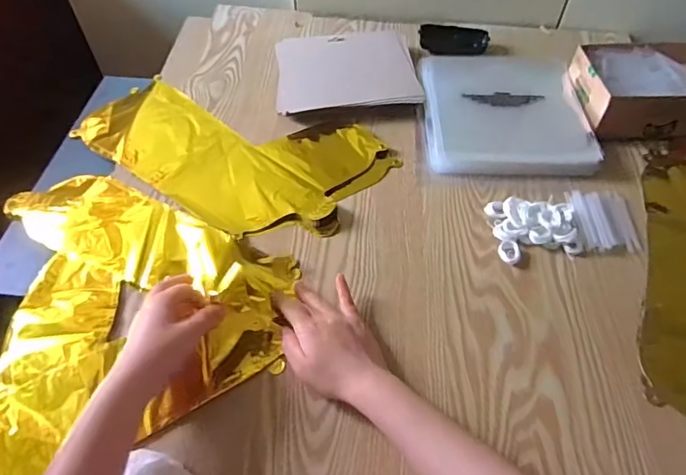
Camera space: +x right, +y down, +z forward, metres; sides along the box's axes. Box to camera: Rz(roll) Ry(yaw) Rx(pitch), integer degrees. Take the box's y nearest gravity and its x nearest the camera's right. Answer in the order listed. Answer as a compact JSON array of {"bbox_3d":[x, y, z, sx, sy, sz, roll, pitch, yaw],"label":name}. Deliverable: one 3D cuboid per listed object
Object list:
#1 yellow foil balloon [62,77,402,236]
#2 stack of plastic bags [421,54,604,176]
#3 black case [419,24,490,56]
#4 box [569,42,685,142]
[{"bbox_3d":[-0.163,-0.126,0.658,0.409,0.014,0.216,26,57,18],"label":"yellow foil balloon"},{"bbox_3d":[0.220,-0.180,0.684,0.209,0.027,0.223,1,53,0],"label":"stack of plastic bags"},{"bbox_3d":[0.178,-0.317,0.790,0.106,0.025,0.049,5,53,3],"label":"black case"},{"bbox_3d":[0.424,-0.208,0.688,0.197,0.065,0.143,-2,53,-2],"label":"box"}]

